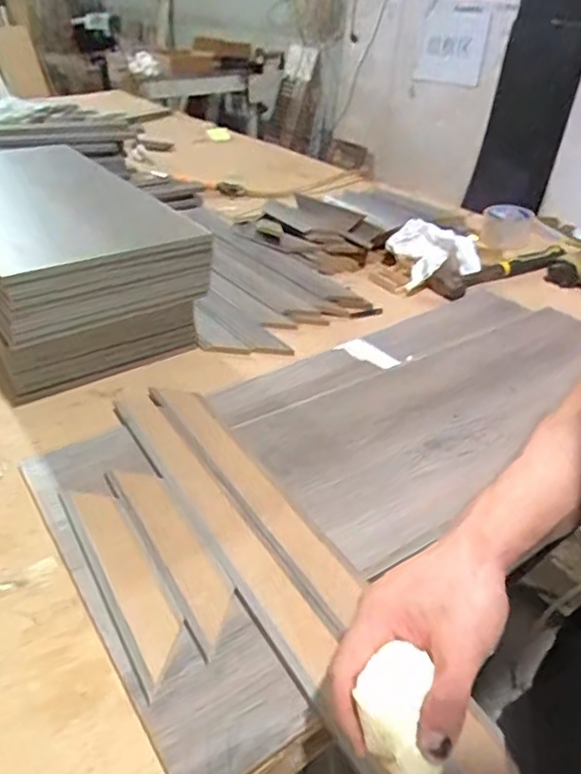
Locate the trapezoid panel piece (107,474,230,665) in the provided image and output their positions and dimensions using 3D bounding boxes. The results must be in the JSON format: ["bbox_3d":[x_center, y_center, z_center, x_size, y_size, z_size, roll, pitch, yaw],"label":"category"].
[{"bbox_3d":[-0.104,0.131,0.494,0.047,0.005,0.206,-20,40,-27],"label":"trapezoid panel piece"}]

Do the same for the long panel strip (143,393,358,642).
[{"bbox_3d":[-0.047,0.087,0.553,0.045,0.009,0.356,-19,40,-26],"label":"long panel strip"}]

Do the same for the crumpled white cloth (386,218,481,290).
[{"bbox_3d":[0.240,-0.230,0.974,0.145,0.071,0.121,-12,37,-17],"label":"crumpled white cloth"}]

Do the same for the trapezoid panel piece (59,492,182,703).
[{"bbox_3d":[-0.139,0.148,0.473,0.041,0.008,0.210,-20,40,-26],"label":"trapezoid panel piece"}]

